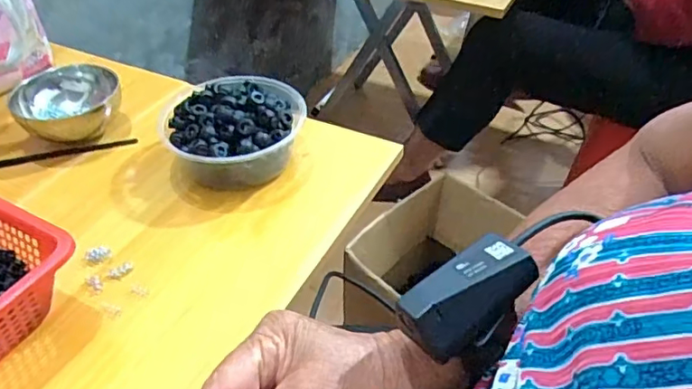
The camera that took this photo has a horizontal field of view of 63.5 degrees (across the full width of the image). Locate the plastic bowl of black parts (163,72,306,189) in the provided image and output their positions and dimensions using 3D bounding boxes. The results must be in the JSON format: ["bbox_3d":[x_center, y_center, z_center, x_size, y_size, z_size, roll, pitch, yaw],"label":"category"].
[{"bbox_3d":[-0.105,-0.058,0.559,0.143,0.072,0.120,-18,45,-18],"label":"plastic bowl of black parts"}]

